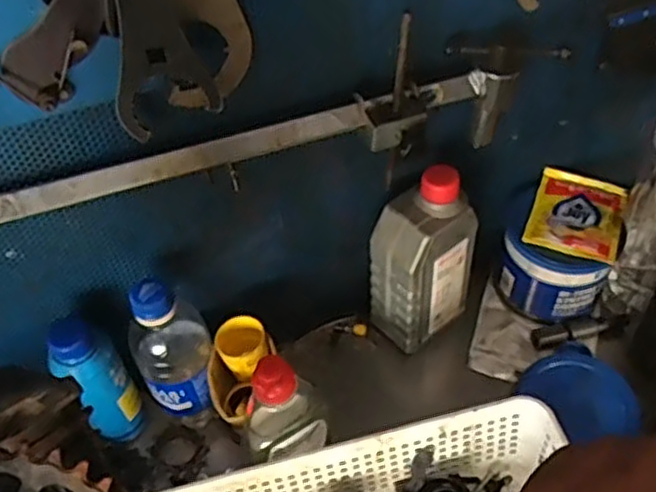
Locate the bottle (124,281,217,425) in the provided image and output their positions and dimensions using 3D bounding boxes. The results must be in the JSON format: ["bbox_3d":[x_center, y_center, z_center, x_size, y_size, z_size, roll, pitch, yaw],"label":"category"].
[{"bbox_3d":[-0.124,0.088,0.575,0.055,0.161,0.054,-3,47,4],"label":"bottle"}]

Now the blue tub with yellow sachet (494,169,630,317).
[{"bbox_3d":[0.220,0.003,0.673,0.099,0.098,0.108,13,50,18],"label":"blue tub with yellow sachet"}]

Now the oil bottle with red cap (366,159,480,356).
[{"bbox_3d":[0.082,0.010,0.615,0.079,0.165,0.053,-33,52,-22],"label":"oil bottle with red cap"}]

